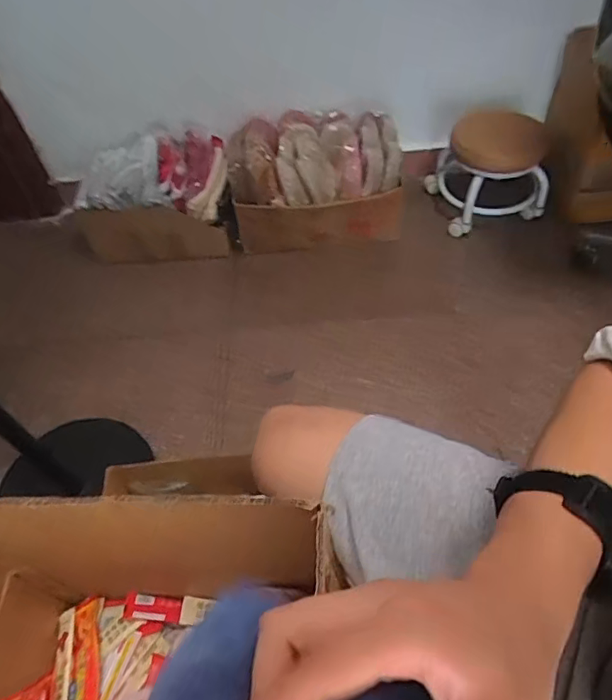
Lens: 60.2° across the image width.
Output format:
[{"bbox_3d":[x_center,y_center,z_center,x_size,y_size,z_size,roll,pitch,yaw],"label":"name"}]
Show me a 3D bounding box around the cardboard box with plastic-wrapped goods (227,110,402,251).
[{"bbox_3d":[0.035,-0.535,1.612,0.486,0.283,0.376,0,53,5],"label":"cardboard box with plastic-wrapped goods"}]

